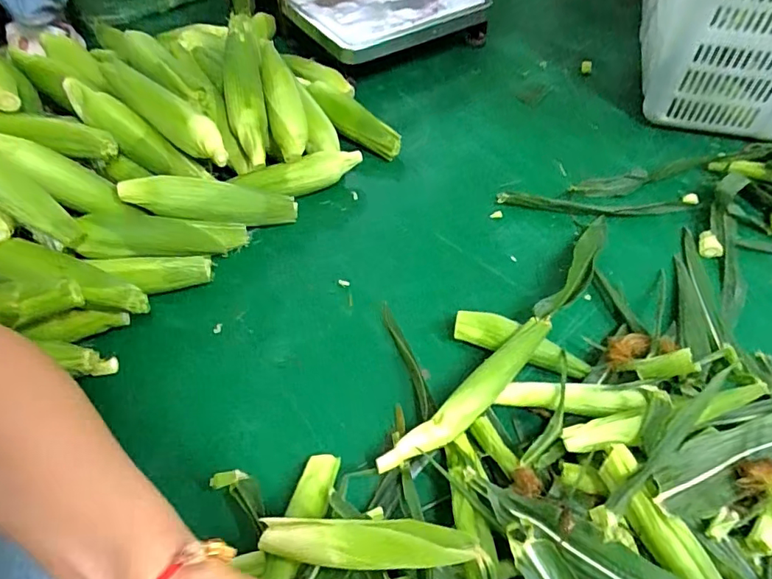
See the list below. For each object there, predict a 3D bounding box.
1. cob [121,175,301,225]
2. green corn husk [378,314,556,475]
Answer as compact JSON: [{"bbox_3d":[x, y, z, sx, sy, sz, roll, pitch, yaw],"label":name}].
[{"bbox_3d":[-0.239,-0.121,0.703,0.230,0.042,0.051,4,49,-21],"label":"cob"},{"bbox_3d":[0.092,0.107,0.529,0.239,0.026,0.036,-36,59,-24],"label":"green corn husk"}]

